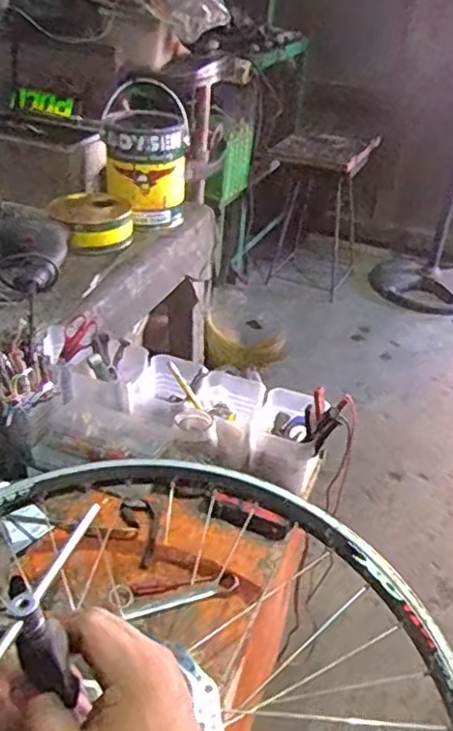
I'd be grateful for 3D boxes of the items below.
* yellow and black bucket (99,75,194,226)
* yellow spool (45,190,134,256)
[{"bbox_3d":[-0.167,-0.436,1.363,0.167,0.251,0.188,0,35,-7],"label":"yellow and black bucket"},{"bbox_3d":[-0.262,-0.287,1.327,0.146,0.066,0.145,3,35,-2],"label":"yellow spool"}]

